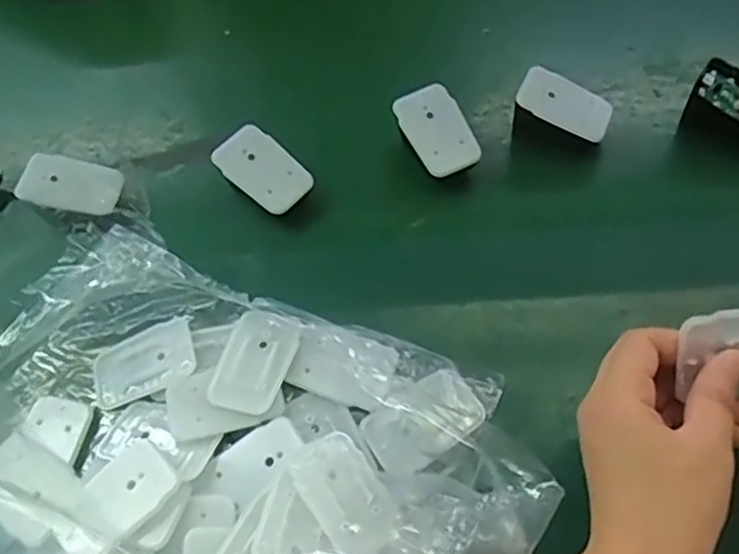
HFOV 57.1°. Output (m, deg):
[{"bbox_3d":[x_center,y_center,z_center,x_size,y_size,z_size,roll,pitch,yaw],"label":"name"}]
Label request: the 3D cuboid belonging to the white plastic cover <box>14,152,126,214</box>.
[{"bbox_3d":[-0.221,-0.069,0.505,0.069,0.004,0.040,11,71,-12],"label":"white plastic cover"}]

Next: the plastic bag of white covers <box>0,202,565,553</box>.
[{"bbox_3d":[-0.102,0.105,0.383,0.366,0.057,0.242,14,60,14],"label":"plastic bag of white covers"}]

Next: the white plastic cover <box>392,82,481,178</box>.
[{"bbox_3d":[0.050,-0.108,0.501,0.043,0.006,0.069,-28,82,-6],"label":"white plastic cover"}]

